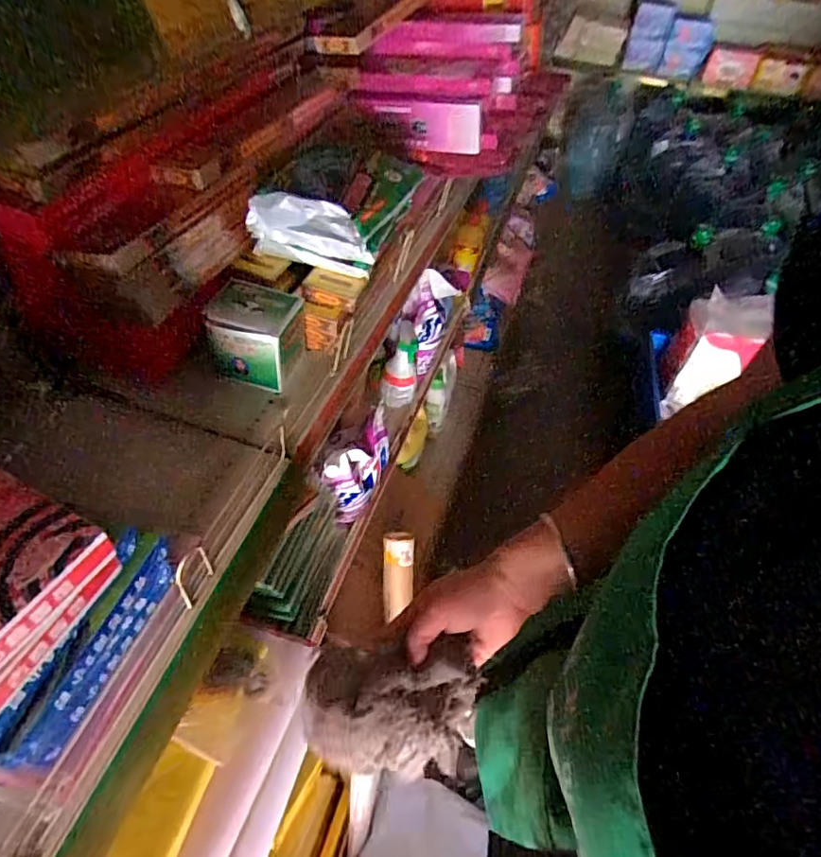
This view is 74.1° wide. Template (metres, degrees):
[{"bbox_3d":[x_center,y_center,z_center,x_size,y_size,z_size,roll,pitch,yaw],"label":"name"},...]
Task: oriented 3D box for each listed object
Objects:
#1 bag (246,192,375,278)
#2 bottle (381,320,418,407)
[{"bbox_3d":[-0.111,-0.209,0.583,0.134,0.088,0.027,12,50,8],"label":"bag"},{"bbox_3d":[-0.022,-0.126,1.049,0.069,0.211,0.058,4,49,1],"label":"bottle"}]

